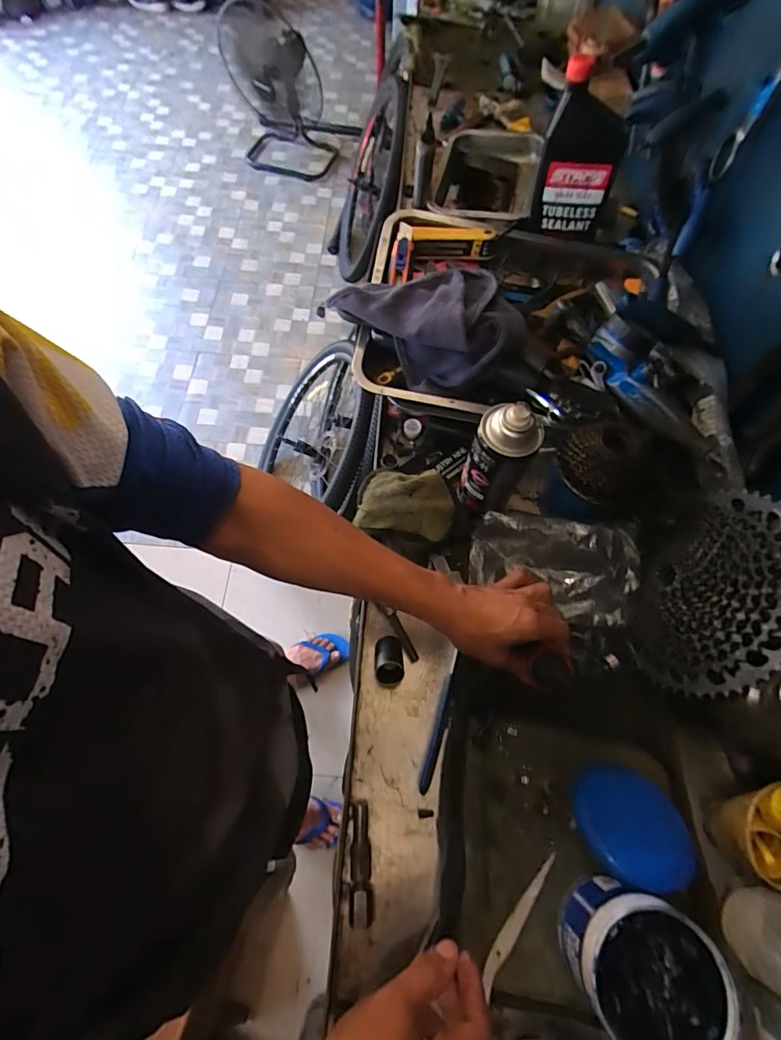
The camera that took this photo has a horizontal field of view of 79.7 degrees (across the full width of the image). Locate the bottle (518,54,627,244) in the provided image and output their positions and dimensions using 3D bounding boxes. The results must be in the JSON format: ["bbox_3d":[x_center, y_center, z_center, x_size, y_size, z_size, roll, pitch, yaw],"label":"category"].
[{"bbox_3d":[0.266,-0.504,0.660,0.112,0.204,0.072,24,67,10],"label":"bottle"}]

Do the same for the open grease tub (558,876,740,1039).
[{"bbox_3d":[0.201,0.358,0.374,0.102,0.076,0.098,0,66,-1],"label":"open grease tub"}]

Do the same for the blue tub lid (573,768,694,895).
[{"bbox_3d":[0.230,0.290,0.445,0.101,0.006,0.096,1,48,-2],"label":"blue tub lid"}]

